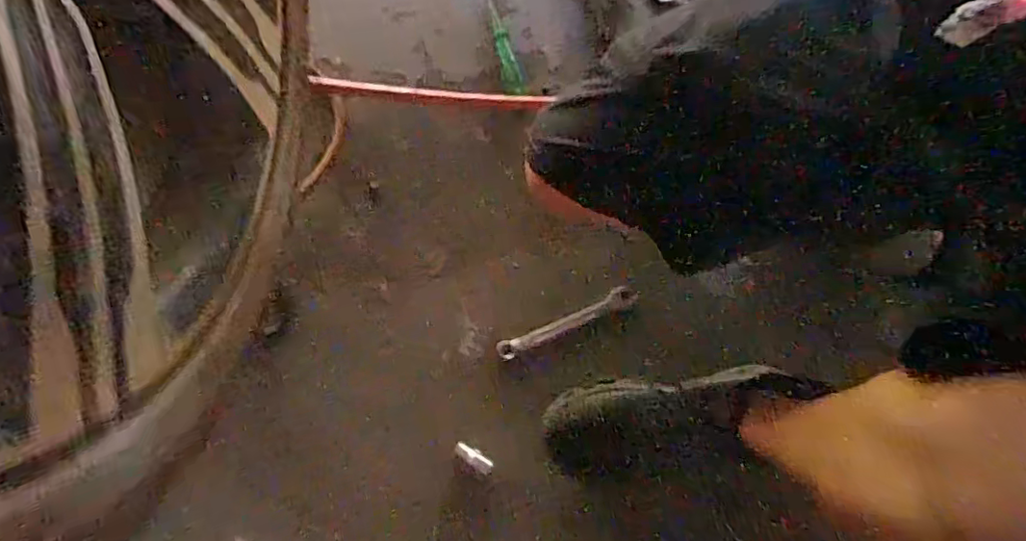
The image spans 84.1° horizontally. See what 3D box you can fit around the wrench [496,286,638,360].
[{"bbox_3d":[0.058,0.056,0.623,0.162,0.006,0.022,-22,75,-9],"label":"wrench"}]

